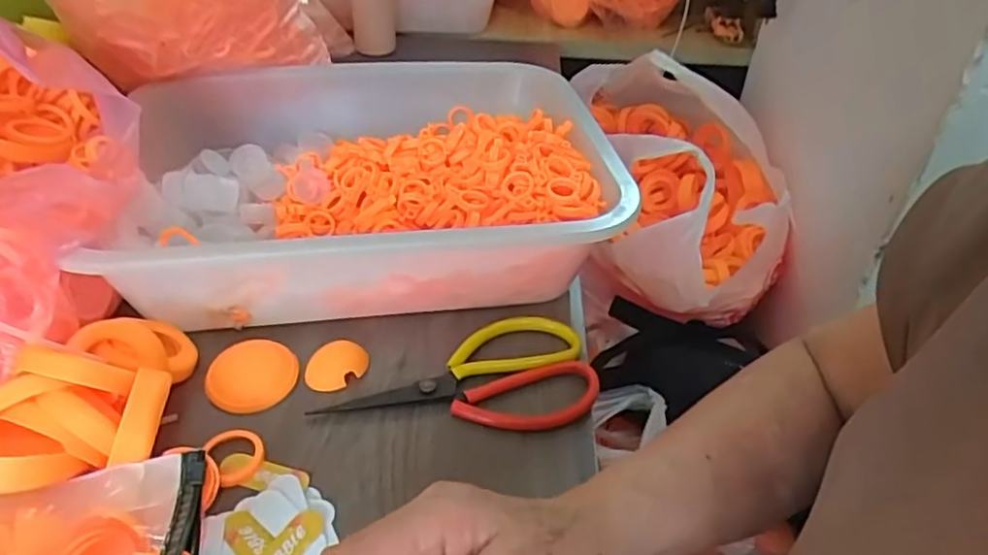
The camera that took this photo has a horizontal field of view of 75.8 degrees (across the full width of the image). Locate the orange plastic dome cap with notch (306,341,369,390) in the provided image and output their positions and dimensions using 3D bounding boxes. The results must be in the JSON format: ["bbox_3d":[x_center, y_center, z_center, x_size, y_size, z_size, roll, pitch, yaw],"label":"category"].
[{"bbox_3d":[-0.101,0.056,0.413,0.028,0.012,0.044,27,44,28],"label":"orange plastic dome cap with notch"}]

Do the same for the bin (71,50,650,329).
[{"bbox_3d":[-0.104,-0.084,0.520,0.380,0.082,0.314,-4,39,-9],"label":"bin"}]

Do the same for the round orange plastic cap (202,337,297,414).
[{"bbox_3d":[-0.153,0.061,0.403,0.055,0.012,0.048,-18,43,-24],"label":"round orange plastic cap"}]

